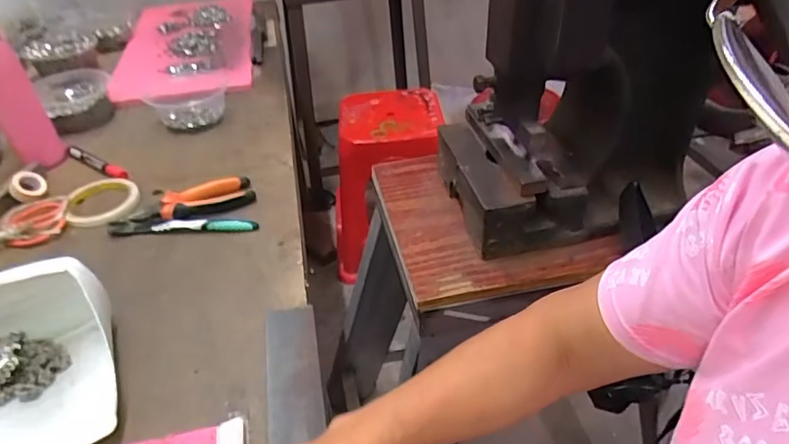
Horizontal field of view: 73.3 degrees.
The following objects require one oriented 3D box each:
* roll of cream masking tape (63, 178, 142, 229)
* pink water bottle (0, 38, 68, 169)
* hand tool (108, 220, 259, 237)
[{"bbox_3d":[-0.395,-0.026,0.717,0.086,0.018,0.097,-9,39,-7],"label":"roll of cream masking tape"},{"bbox_3d":[-0.539,-0.181,0.743,0.062,0.210,0.052,-32,47,-31],"label":"pink water bottle"},{"bbox_3d":[-0.262,0.003,0.657,0.180,0.011,0.021,-1,39,3],"label":"hand tool"}]

